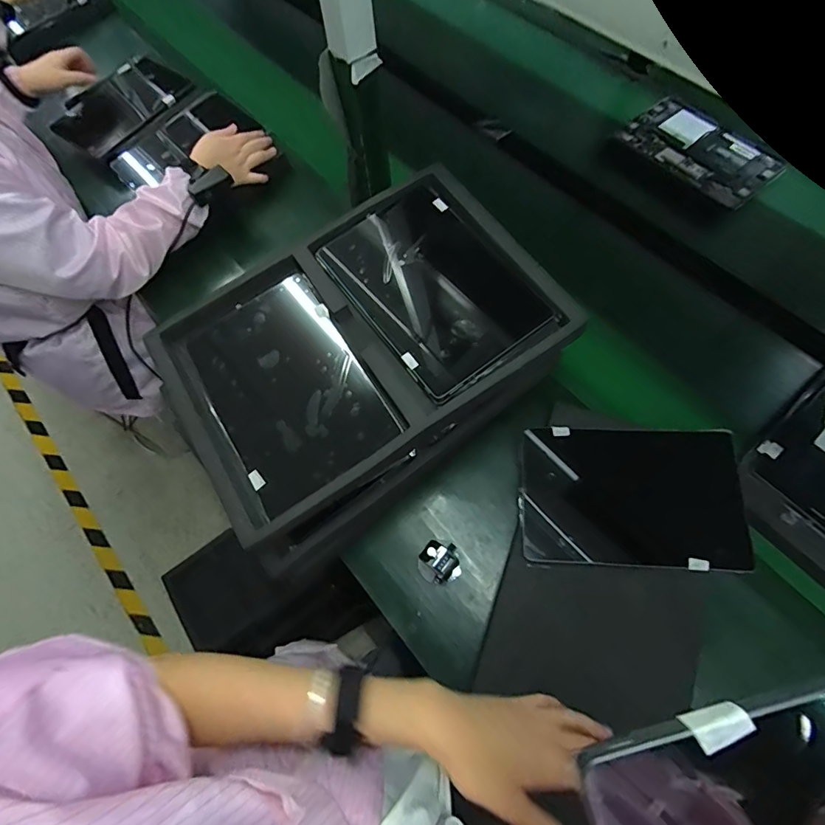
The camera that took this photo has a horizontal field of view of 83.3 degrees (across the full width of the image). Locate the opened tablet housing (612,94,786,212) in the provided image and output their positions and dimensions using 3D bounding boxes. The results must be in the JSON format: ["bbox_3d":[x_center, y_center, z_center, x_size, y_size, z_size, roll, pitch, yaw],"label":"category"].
[{"bbox_3d":[0.540,-0.495,0.868,0.185,0.017,0.263,-35,70,-15],"label":"opened tablet housing"}]

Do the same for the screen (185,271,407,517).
[{"bbox_3d":[-0.143,-0.030,0.528,0.166,0.007,0.254,-33,70,-4],"label":"screen"}]

